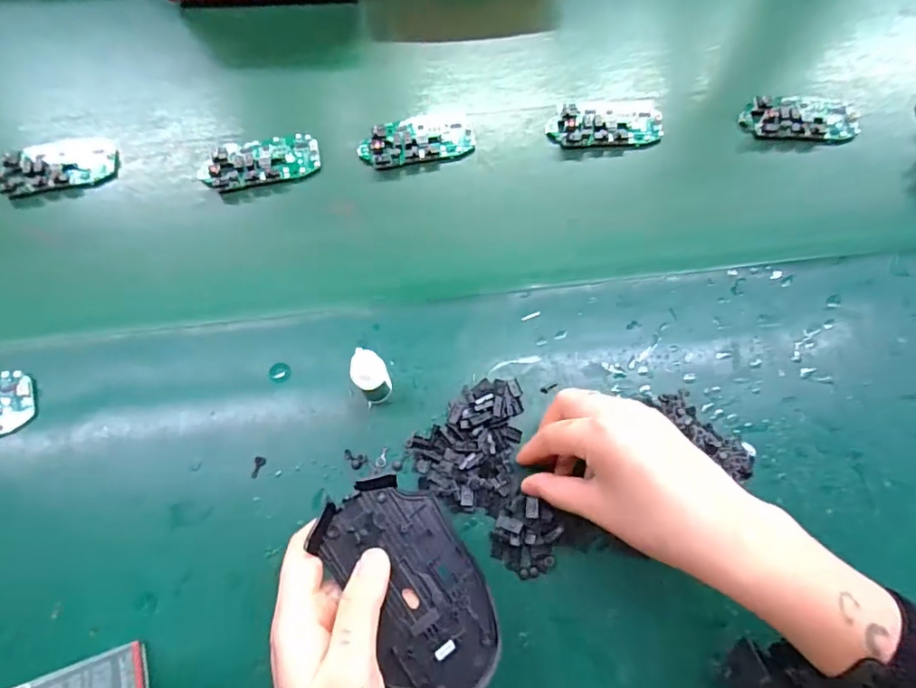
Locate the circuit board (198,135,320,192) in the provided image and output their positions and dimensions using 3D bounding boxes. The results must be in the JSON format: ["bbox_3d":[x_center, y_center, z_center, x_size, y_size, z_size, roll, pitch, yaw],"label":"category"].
[{"bbox_3d":[-0.168,-0.155,0.440,0.098,0.014,0.047,-17,70,-7],"label":"circuit board"}]

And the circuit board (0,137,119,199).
[{"bbox_3d":[-0.337,-0.149,0.437,0.092,0.015,0.045,-21,70,-8],"label":"circuit board"}]

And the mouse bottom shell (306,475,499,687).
[{"bbox_3d":[-0.023,0.126,0.271,0.063,0.016,0.112,-30,72,-11],"label":"mouse bottom shell"}]

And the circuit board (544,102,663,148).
[{"bbox_3d":[0.129,-0.194,0.453,0.099,0.014,0.048,-5,69,-2],"label":"circuit board"}]

